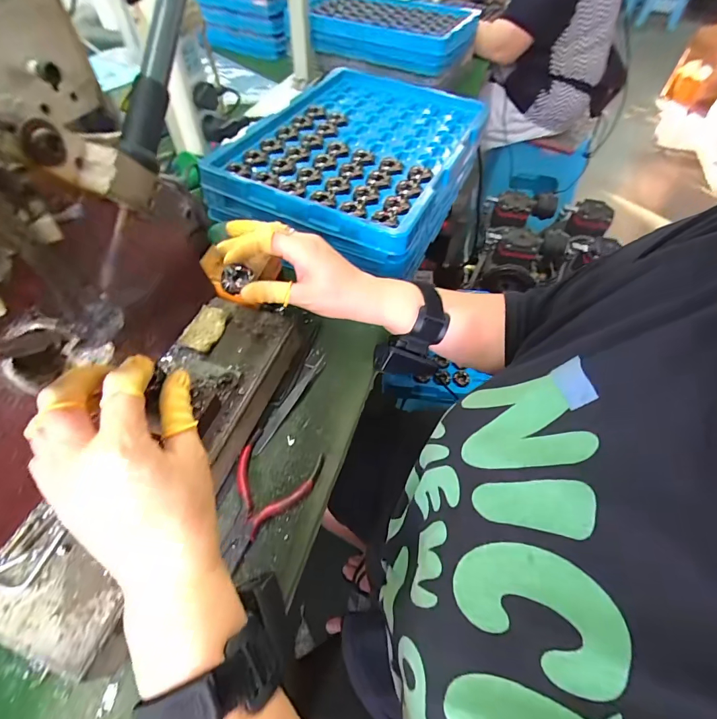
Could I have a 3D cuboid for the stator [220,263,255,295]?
[{"bbox_3d":[-0.115,-0.075,0.351,0.024,0.012,0.030,31,71,0],"label":"stator"}]

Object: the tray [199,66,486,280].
[{"bbox_3d":[0.010,-0.290,0.545,0.270,0.082,0.383,22,57,13],"label":"tray"}]

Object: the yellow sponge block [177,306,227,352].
[{"bbox_3d":[-0.148,-0.031,0.364,0.031,0.008,0.049,13,55,7],"label":"yellow sponge block"}]

